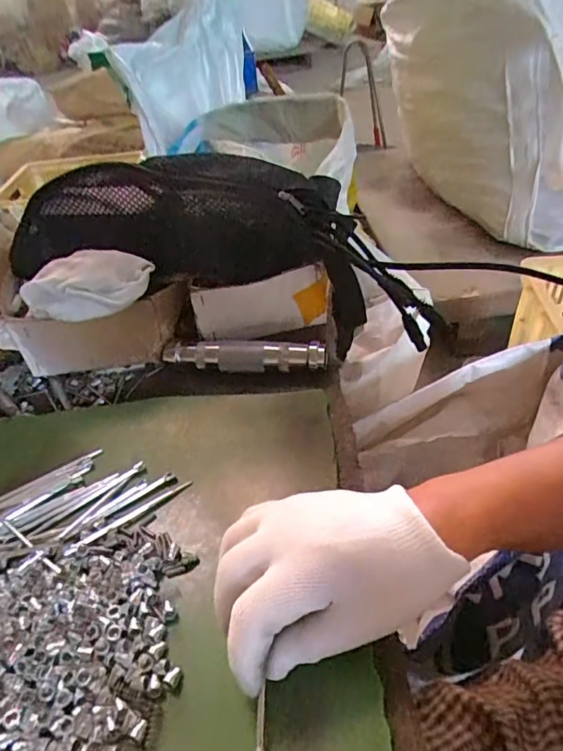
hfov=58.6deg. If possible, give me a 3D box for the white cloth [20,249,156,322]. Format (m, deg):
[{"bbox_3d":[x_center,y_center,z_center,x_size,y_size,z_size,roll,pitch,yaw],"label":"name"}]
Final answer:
[{"bbox_3d":[-0.154,-0.074,0.401,0.100,0.034,0.047,-14,42,-8],"label":"white cloth"}]

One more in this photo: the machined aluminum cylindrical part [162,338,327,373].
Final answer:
[{"bbox_3d":[-0.034,-0.017,0.433,0.141,0.020,0.020,2,43,9],"label":"machined aluminum cylindrical part"}]

